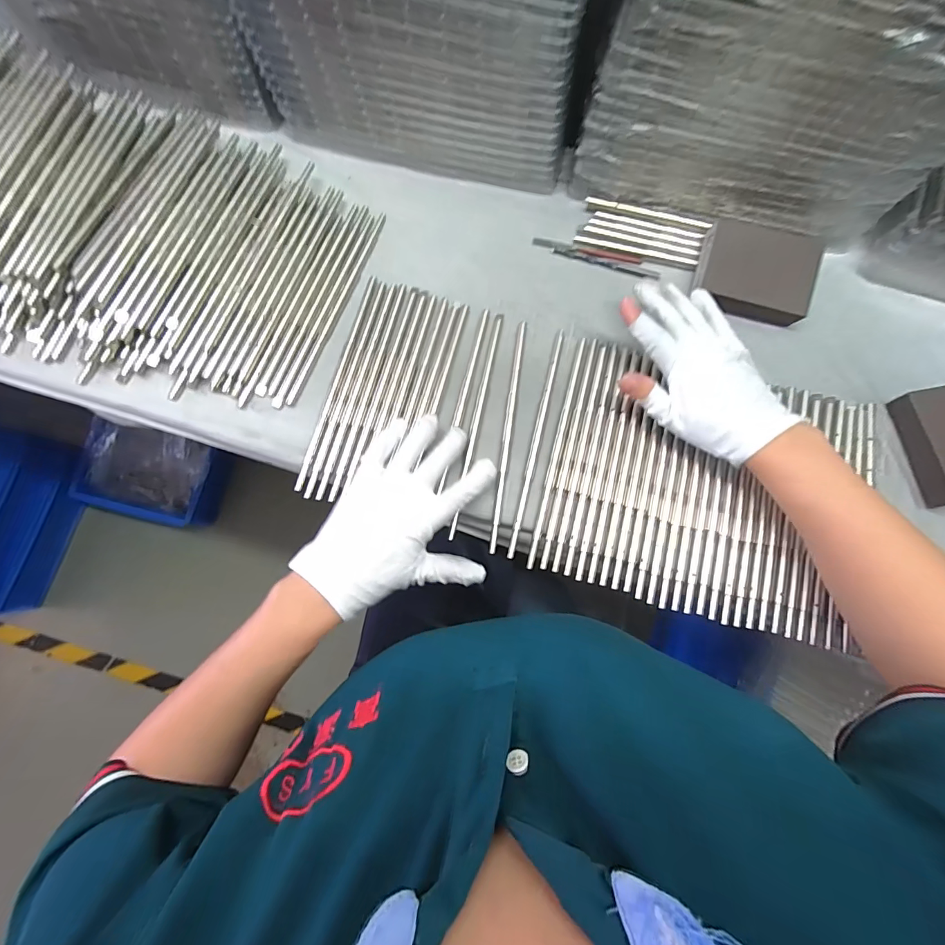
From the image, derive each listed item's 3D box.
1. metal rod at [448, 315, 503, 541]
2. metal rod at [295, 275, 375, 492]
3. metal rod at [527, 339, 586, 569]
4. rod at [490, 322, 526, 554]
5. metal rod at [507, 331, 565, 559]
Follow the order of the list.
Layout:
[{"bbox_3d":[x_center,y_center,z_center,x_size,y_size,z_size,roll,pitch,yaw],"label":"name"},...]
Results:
[{"bbox_3d":[0.004,-0.045,0.381,0.008,0.004,0.211,11,78,3],"label":"metal rod"},{"bbox_3d":[-0.123,-0.086,0.389,0.008,0.004,0.212,15,77,4],"label":"metal rod"},{"bbox_3d":[0.075,-0.022,0.374,0.007,0.004,0.211,14,77,4],"label":"metal rod"},{"bbox_3d":[0.032,-0.036,0.379,0.007,0.005,0.211,8,77,2],"label":"rod"},{"bbox_3d":[0.057,-0.030,0.377,0.007,0.004,0.210,14,77,4],"label":"metal rod"}]

